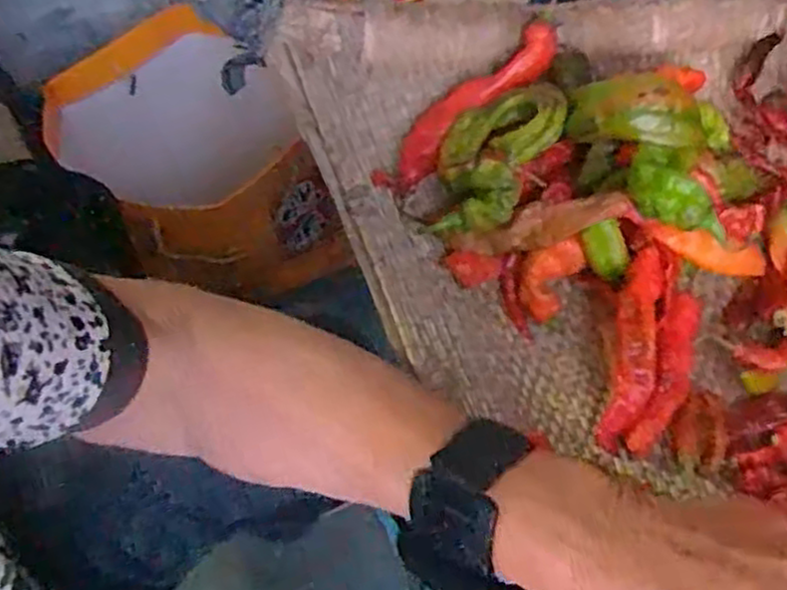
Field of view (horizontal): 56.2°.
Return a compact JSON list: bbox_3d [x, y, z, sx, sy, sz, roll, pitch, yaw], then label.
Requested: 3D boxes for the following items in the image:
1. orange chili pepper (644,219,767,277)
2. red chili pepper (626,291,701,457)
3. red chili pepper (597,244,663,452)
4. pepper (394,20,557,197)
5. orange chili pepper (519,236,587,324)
[{"bbox_3d":[0.196,-0.030,0.463,0.086,0.024,0.013,19,61,-11],"label":"orange chili pepper"},{"bbox_3d":[0.166,0.046,0.446,0.023,0.020,0.113,21,63,12],"label":"red chili pepper"},{"bbox_3d":[0.142,0.031,0.439,0.026,0.021,0.122,13,75,8],"label":"red chili pepper"},{"bbox_3d":[0.050,-0.129,0.502,0.148,0.017,0.044,-41,66,0],"label":"pepper"},{"bbox_3d":[0.102,-0.011,0.468,0.050,0.023,0.035,-28,64,-14],"label":"orange chili pepper"}]

